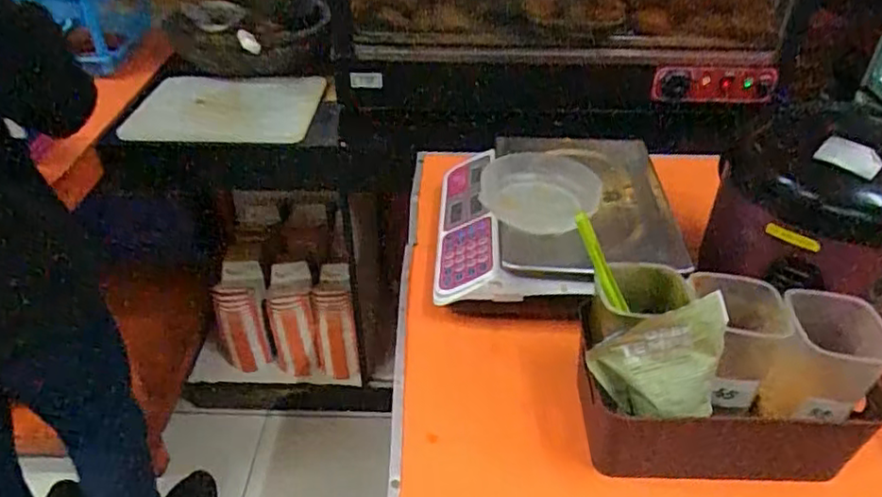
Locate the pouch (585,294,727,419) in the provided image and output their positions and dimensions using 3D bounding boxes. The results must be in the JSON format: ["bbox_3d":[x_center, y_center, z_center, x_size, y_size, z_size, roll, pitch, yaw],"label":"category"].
[{"bbox_3d":[0.203,0.109,0.607,0.130,0.123,0.043,0,38,0],"label":"pouch"}]

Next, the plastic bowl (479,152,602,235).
[{"bbox_3d":[0.129,-0.078,0.876,0.150,0.043,0.152,0,38,0],"label":"plastic bowl"}]

